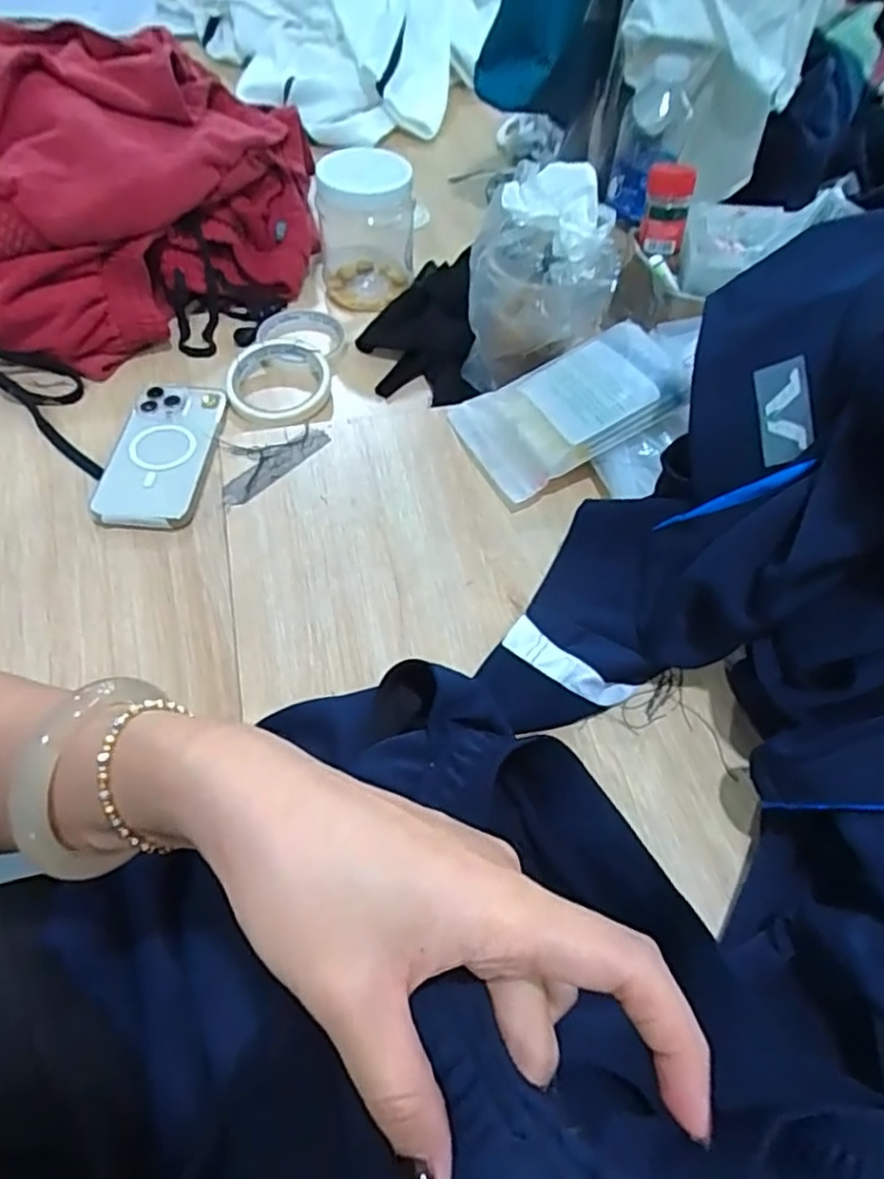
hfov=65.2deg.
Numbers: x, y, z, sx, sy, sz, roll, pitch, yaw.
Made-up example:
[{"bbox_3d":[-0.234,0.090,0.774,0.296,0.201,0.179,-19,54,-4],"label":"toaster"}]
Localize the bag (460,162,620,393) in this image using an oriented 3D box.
[{"bbox_3d":[0.078,-0.245,0.562,0.111,0.173,0.082,22,57,11],"label":"bag"}]

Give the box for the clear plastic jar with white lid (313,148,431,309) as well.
[{"bbox_3d":[-0.078,-0.379,0.708,0.096,0.115,0.114,-5,56,-7],"label":"clear plastic jar with white lid"}]

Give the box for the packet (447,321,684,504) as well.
[{"bbox_3d":[0.102,-0.148,0.543,0.165,0.016,0.107,-28,59,0],"label":"packet"}]

